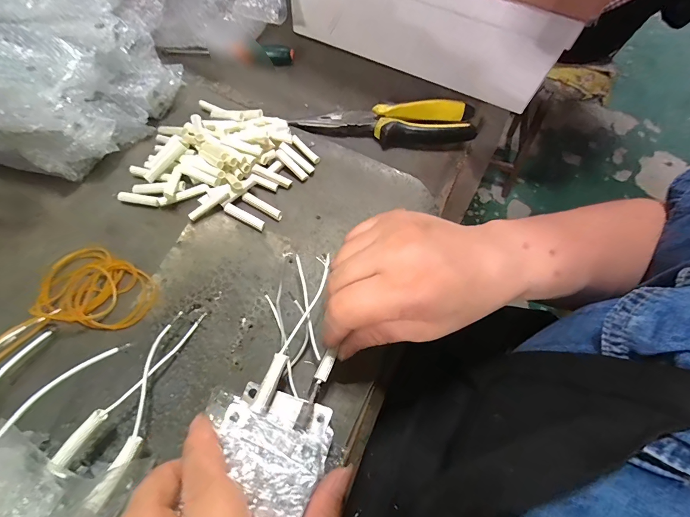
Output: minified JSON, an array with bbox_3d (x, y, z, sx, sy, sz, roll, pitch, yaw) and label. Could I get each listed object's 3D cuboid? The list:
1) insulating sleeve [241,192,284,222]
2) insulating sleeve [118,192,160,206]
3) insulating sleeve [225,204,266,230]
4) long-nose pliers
[{"bbox_3d":[-0.072,-0.045,0.289,0.040,0.008,0.008,29,65,11],"label":"insulating sleeve"},{"bbox_3d":[-0.178,-0.052,0.288,0.037,0.007,0.009,10,63,1],"label":"insulating sleeve"},{"bbox_3d":[-0.085,-0.035,0.282,0.038,0.006,0.009,26,64,10],"label":"insulating sleeve"},{"bbox_3d":[0.041,-0.137,0.335,0.176,0.024,0.044,1,63,-4],"label":"long-nose pliers"}]

